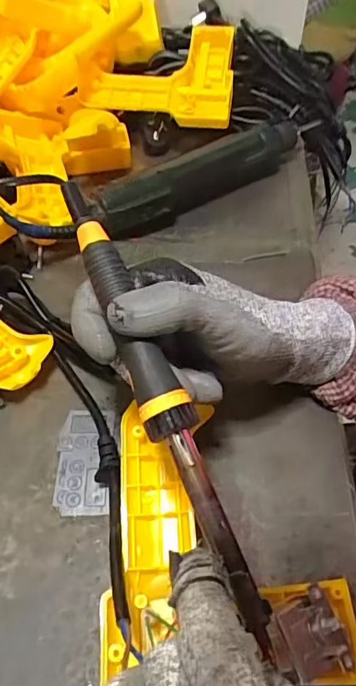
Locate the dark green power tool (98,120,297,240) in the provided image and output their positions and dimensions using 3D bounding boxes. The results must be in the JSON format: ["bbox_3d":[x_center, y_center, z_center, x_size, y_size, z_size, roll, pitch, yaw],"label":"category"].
[{"bbox_3d":[0.028,-0.155,0.457,0.222,0.037,0.037,-29,58,-21],"label":"dark green power tool"}]

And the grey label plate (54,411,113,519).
[{"bbox_3d":[-0.058,0.072,0.311,0.033,0.004,0.069,-2,53,-2],"label":"grey label plate"}]

